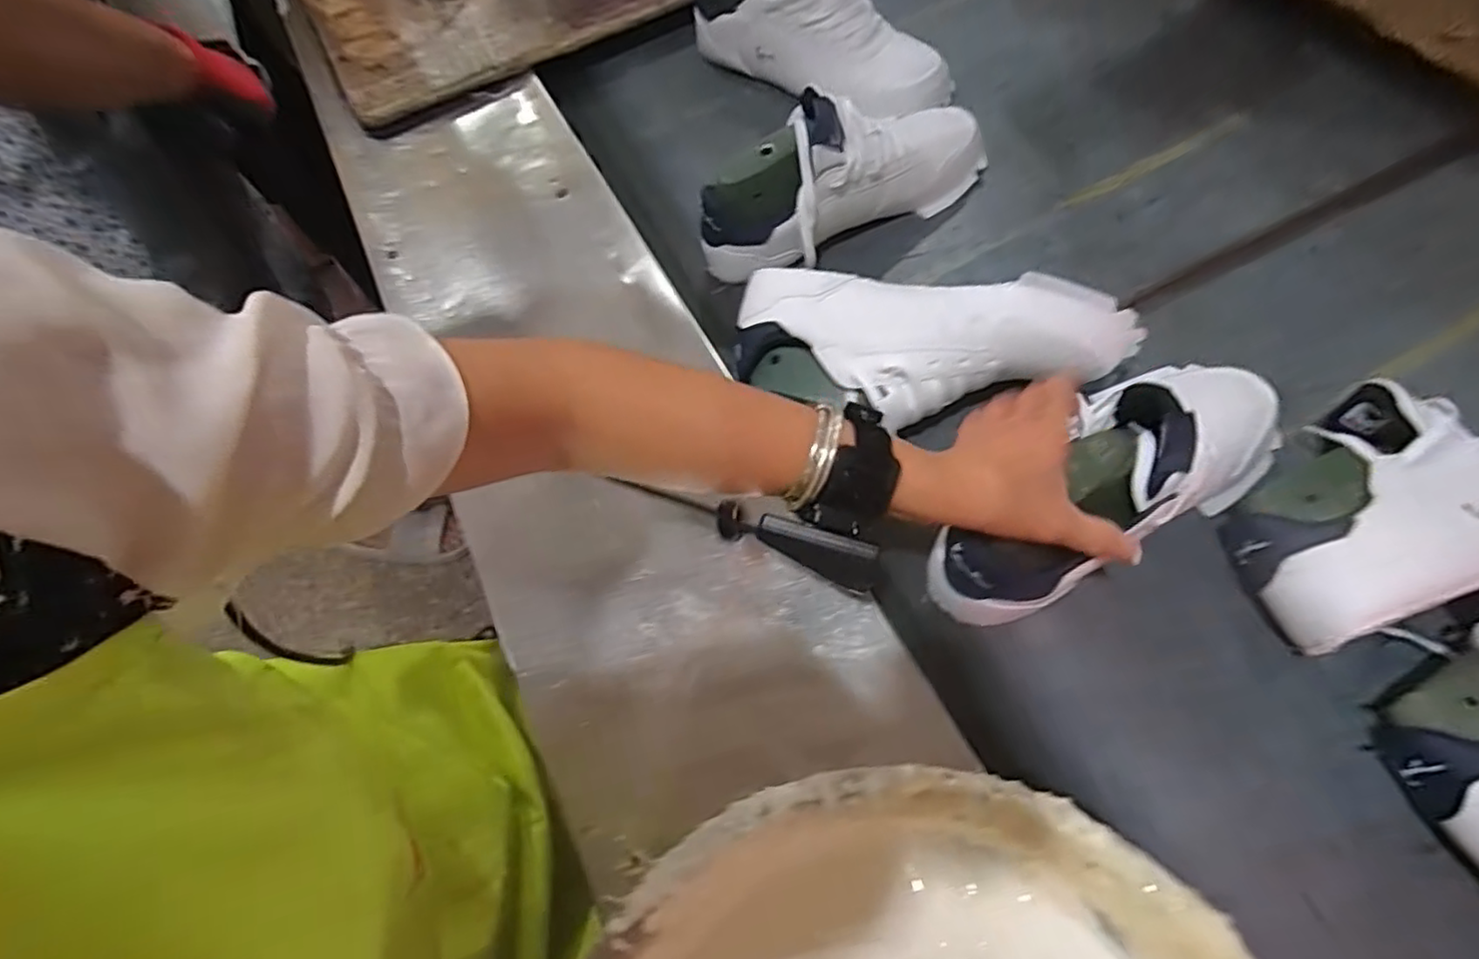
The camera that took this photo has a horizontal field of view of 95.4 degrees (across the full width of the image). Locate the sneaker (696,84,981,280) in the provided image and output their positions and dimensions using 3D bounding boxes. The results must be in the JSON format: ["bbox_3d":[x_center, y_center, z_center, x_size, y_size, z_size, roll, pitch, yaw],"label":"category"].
[{"bbox_3d":[0.099,-0.280,0.605,0.276,0.107,0.090,-30,67,-10],"label":"sneaker"}]

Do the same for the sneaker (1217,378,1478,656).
[{"bbox_3d":[0.454,0.003,0.441,0.265,0.095,0.133,-19,65,-5],"label":"sneaker"}]

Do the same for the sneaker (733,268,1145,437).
[{"bbox_3d":[0.136,-0.090,0.516,0.292,0.091,0.112,14,67,10],"label":"sneaker"}]

